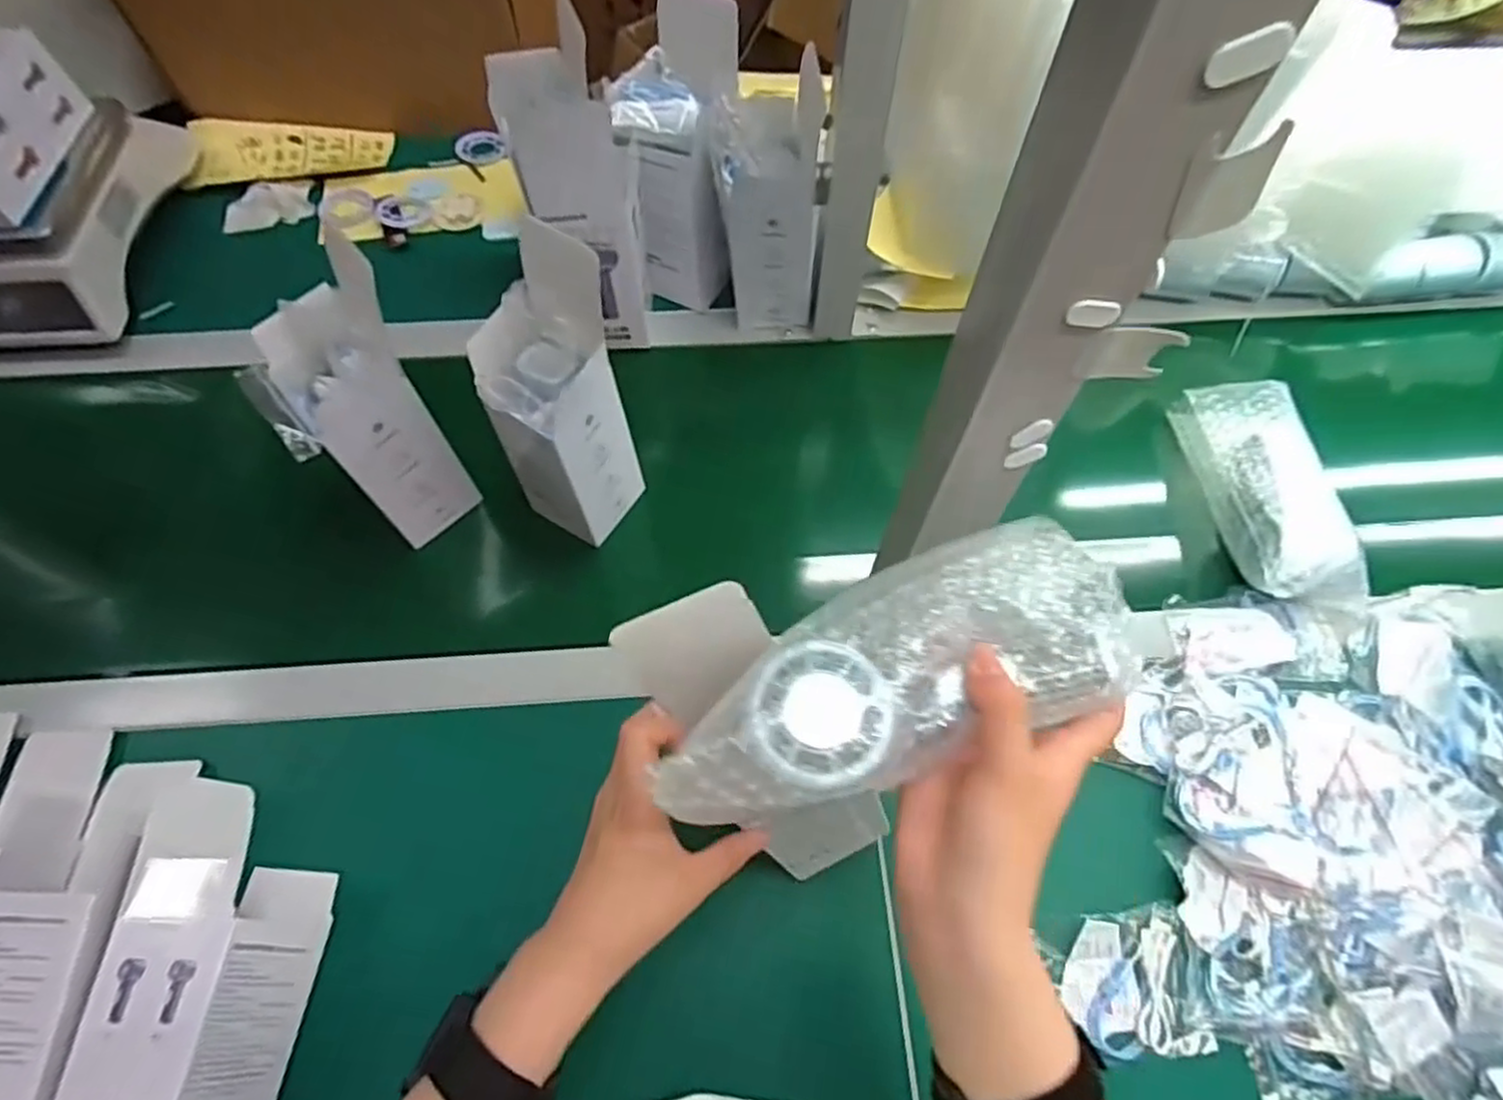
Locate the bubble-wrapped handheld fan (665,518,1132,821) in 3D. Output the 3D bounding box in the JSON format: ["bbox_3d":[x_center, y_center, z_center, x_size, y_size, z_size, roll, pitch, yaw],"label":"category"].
[{"bbox_3d":[0.058,0.052,0.298,0.196,0.040,0.080,-22,66,-13],"label":"bubble-wrapped handheld fan"}]

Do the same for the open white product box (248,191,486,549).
[{"bbox_3d":[-0.276,-0.103,0.549,0.086,0.217,0.086,-36,70,-18],"label":"open white product box"}]

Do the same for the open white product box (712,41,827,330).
[{"bbox_3d":[0.013,-0.285,0.637,0.085,0.218,0.075,-3,63,-4],"label":"open white product box"}]

